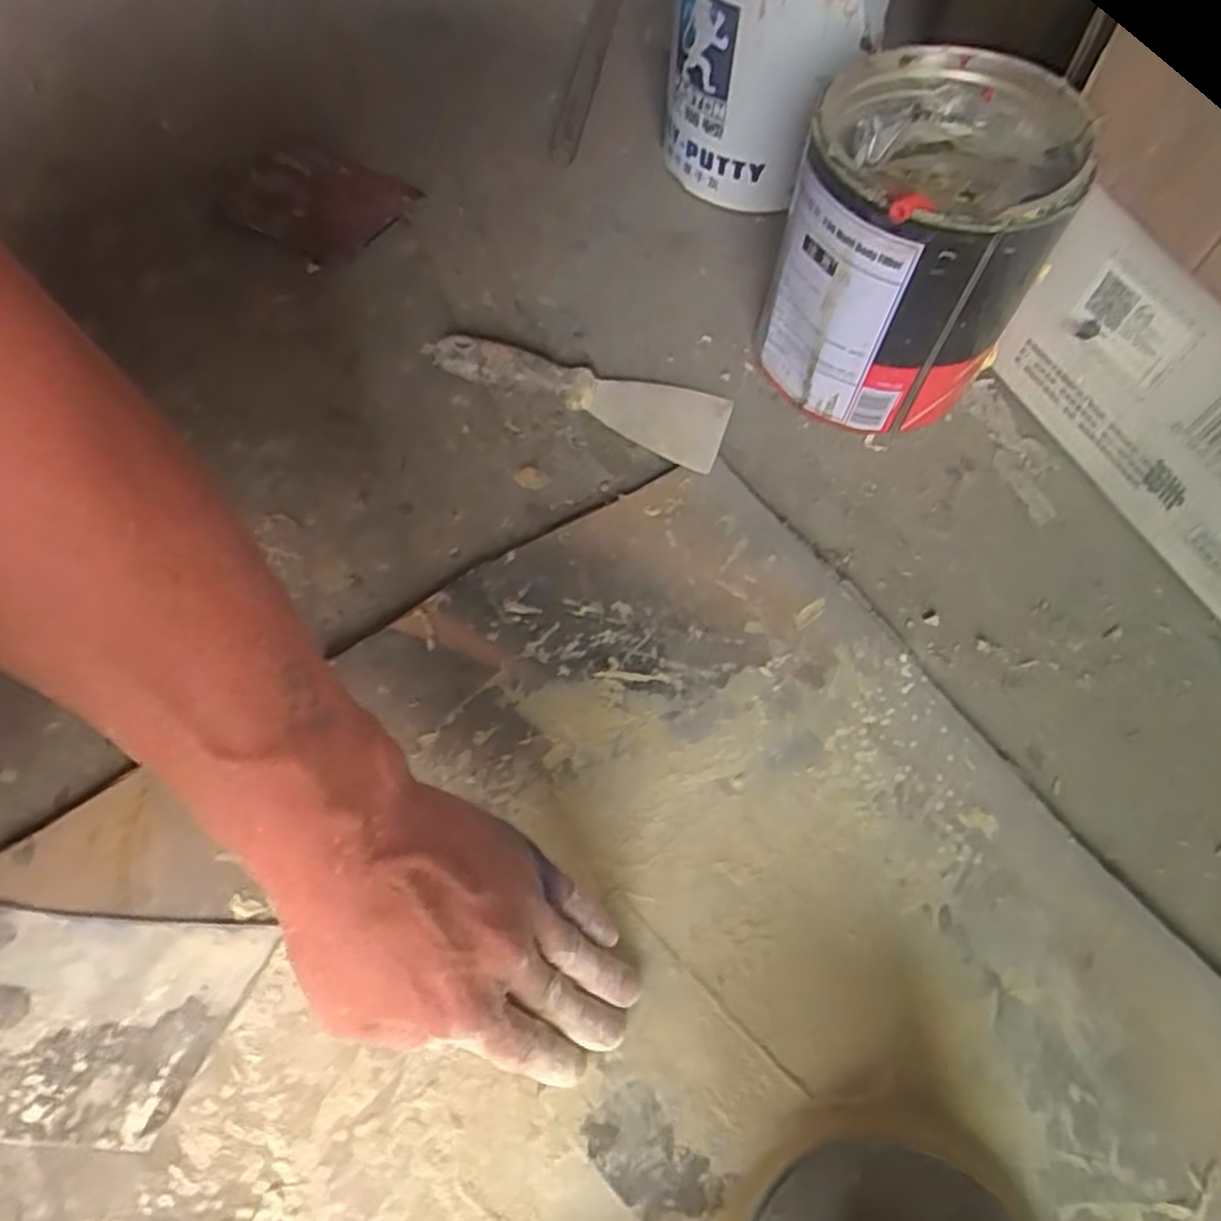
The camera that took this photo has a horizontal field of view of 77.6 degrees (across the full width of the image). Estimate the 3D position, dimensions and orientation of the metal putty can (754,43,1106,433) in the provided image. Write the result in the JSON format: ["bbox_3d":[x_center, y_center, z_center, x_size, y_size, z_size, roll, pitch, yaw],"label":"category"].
[{"bbox_3d":[0.181,-0.220,0.476,0.143,0.163,0.155,1,62,-2],"label":"metal putty can"}]

